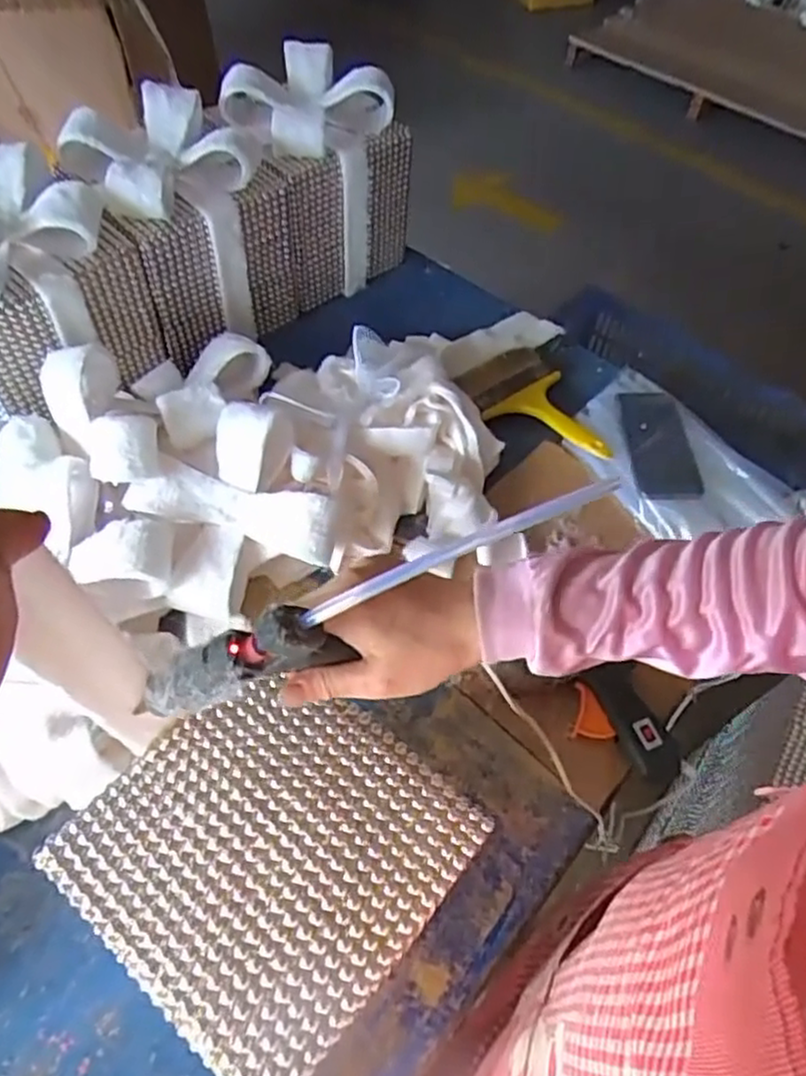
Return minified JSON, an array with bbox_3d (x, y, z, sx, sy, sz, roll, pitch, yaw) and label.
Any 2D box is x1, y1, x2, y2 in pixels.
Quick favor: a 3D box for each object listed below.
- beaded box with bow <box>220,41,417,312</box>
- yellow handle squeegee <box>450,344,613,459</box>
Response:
[{"bbox_3d":[-0.129,-0.488,0.966,0.224,0.244,0.198,-28,62,-21],"label":"beaded box with bow"},{"bbox_3d":[0.168,-0.162,0.890,0.129,0.022,0.220,-25,61,-19],"label":"yellow handle squeegee"}]

